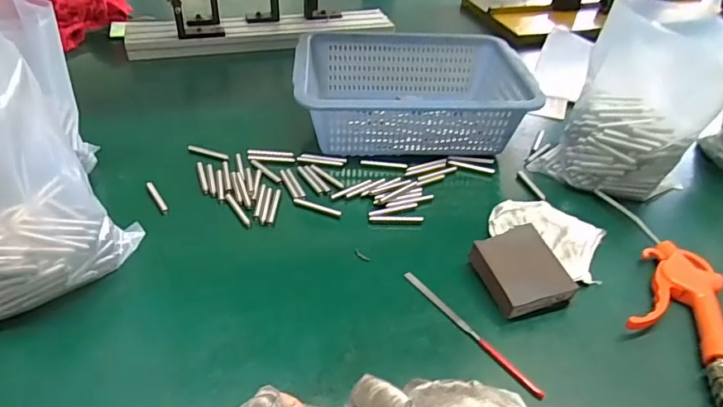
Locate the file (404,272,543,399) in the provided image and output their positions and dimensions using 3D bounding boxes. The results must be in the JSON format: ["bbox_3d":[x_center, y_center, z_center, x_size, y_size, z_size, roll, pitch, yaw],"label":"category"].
[{"bbox_3d":[0.091,0.107,0.428,0.008,0.007,0.157,-22,45,-30],"label":"file"}]

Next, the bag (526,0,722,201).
[{"bbox_3d":[0.304,-0.110,0.553,0.150,0.185,0.103,23,41,22],"label":"bag"}]

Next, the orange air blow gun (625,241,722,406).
[{"bbox_3d":[0.278,0.100,0.438,0.076,0.029,0.180,18,40,17],"label":"orange air blow gun"}]

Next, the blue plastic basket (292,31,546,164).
[{"bbox_3d":[0.064,-0.151,0.679,0.292,0.098,0.220,3,38,-2],"label":"blue plastic basket"}]

